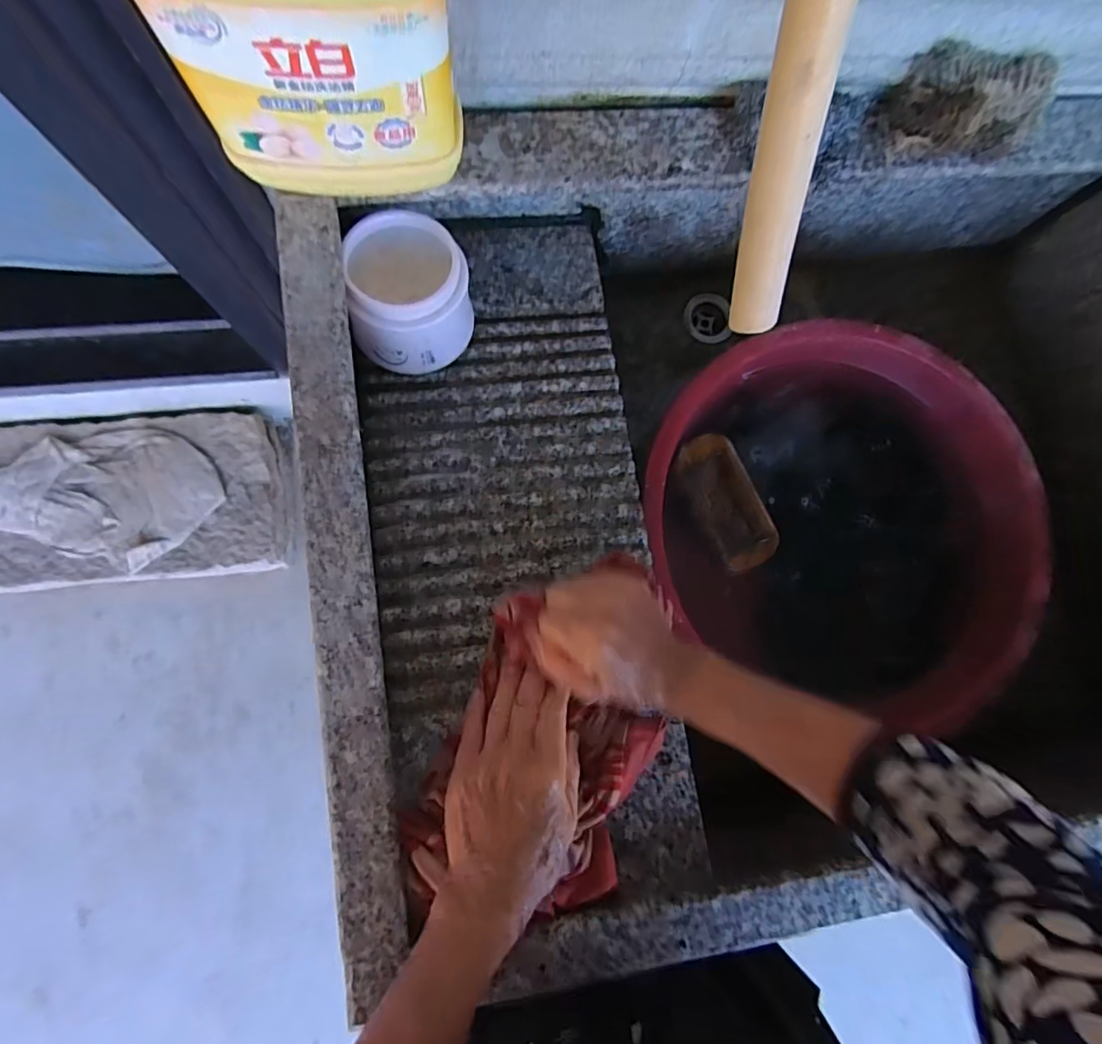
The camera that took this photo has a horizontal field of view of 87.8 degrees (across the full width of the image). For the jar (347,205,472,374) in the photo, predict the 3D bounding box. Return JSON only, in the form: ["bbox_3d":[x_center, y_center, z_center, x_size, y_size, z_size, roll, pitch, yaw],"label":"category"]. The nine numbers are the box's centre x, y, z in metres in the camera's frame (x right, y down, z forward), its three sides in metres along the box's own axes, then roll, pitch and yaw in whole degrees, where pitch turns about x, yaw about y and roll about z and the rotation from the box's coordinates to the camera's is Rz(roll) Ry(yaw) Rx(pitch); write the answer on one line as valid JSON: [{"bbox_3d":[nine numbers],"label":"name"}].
[{"bbox_3d":[-0.108,-0.173,0.442,0.089,0.066,0.095,1,84,-7],"label":"jar"}]

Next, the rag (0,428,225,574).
[{"bbox_3d":[-0.745,-0.053,0.955,0.345,0.025,0.225,17,83,-5],"label":"rag"}]

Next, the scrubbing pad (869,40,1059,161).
[{"bbox_3d":[0.314,-0.315,0.432,0.124,0.047,0.053,-1,84,-7],"label":"scrubbing pad"}]

